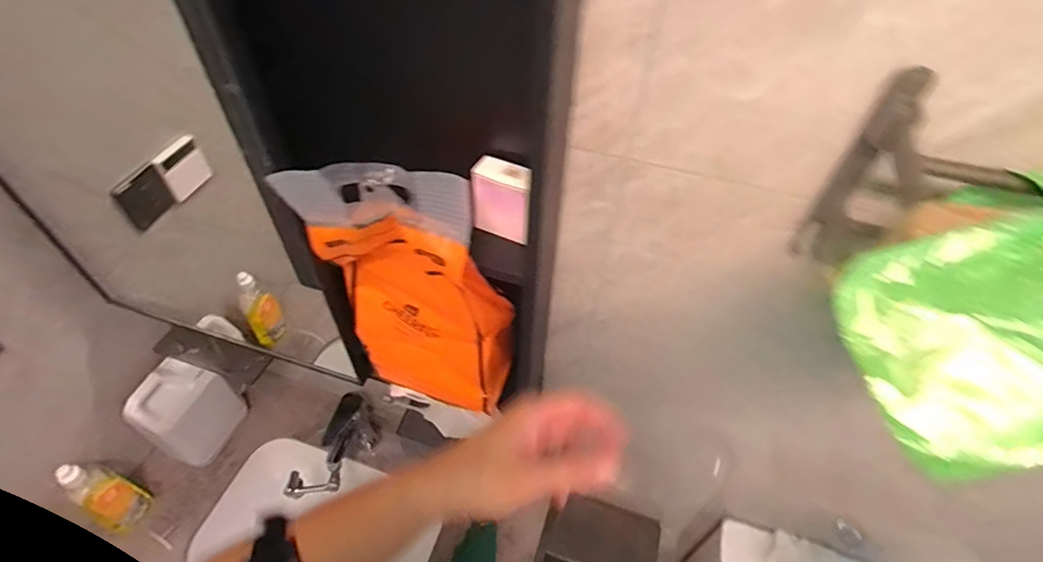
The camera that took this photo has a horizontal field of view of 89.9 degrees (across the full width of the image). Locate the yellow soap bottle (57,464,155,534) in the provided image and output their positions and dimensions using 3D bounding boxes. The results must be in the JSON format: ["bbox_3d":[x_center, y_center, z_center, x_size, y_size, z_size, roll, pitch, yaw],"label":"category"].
[{"bbox_3d":[-0.721,0.368,0.900,0.063,0.196,0.074,21,52,15],"label":"yellow soap bottle"}]

